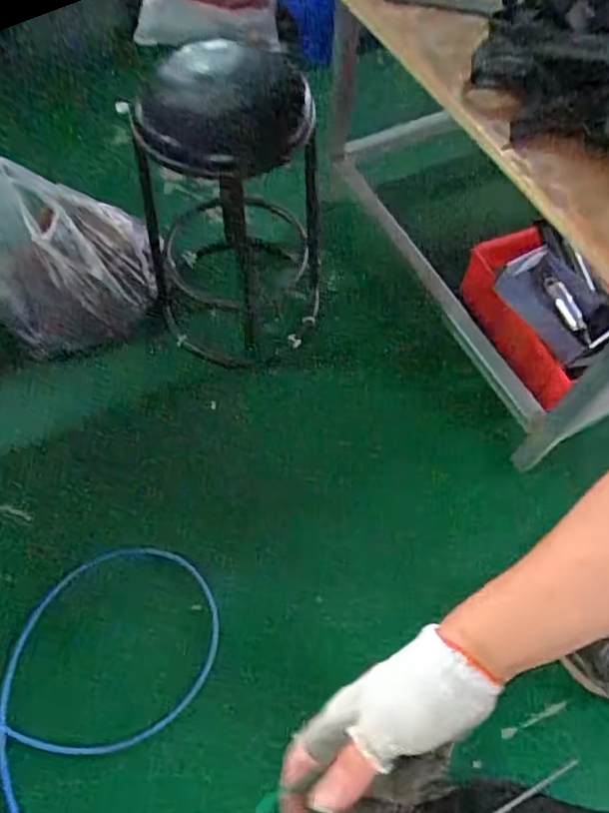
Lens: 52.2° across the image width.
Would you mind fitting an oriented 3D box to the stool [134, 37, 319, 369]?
[{"bbox_3d":[-0.150,-0.420,1.355,0.379,0.582,0.416,-1,62,-4],"label":"stool"}]

